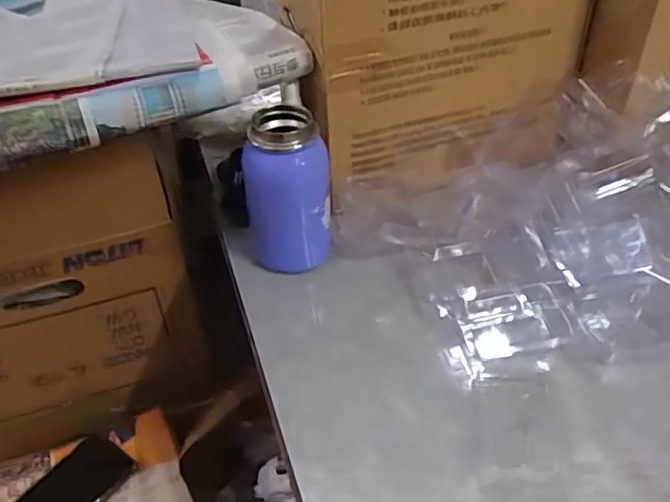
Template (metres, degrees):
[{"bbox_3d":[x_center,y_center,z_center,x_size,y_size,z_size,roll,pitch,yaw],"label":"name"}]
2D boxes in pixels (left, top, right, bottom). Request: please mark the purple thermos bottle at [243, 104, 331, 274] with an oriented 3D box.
[{"bbox_3d":[-0.042,-0.049,0.555,0.075,0.145,0.062,-4,41,-4],"label":"purple thermos bottle"}]

